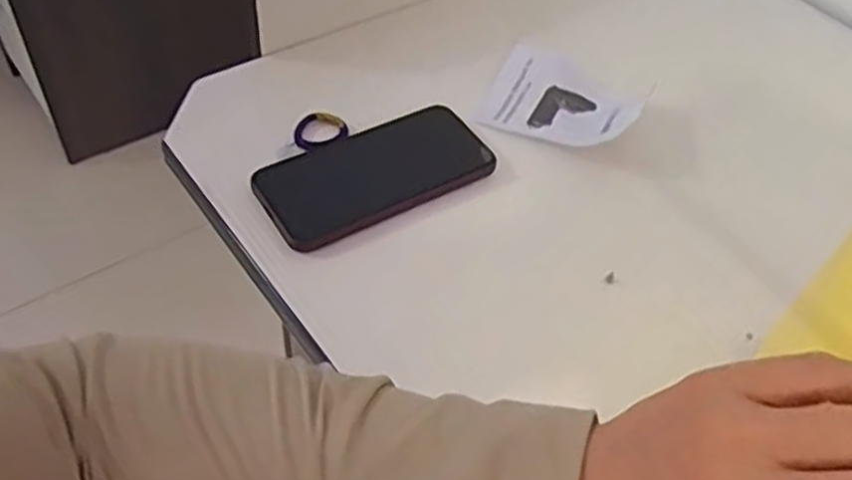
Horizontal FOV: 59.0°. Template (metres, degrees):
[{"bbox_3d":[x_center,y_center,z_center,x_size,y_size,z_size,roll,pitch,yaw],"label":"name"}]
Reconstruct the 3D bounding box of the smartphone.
[{"bbox_3d":[-0.036,-0.050,0.529,0.162,0.009,0.082,-23,56,-23],"label":"smartphone"}]

